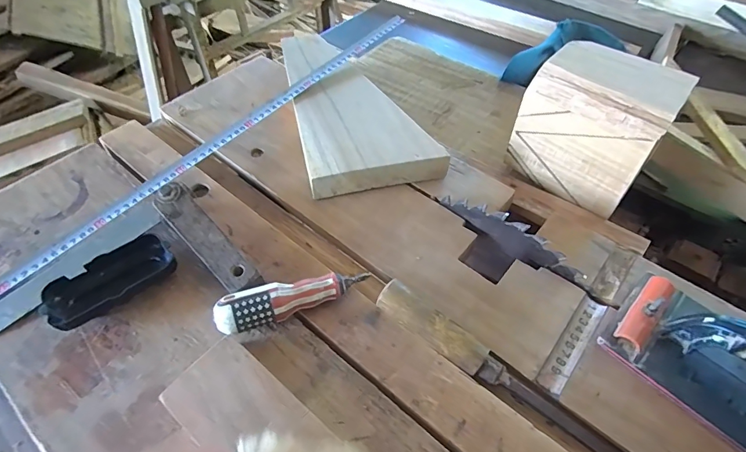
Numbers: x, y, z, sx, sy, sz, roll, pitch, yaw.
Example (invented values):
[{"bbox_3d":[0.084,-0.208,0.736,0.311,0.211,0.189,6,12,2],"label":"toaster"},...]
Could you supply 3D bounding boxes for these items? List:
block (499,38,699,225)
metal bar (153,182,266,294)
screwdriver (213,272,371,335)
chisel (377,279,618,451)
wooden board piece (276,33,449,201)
[{"bbox_3d":[0.243,-0.114,0.462,0.141,0.122,0.097,33,58,24],"label":"block"},{"bbox_3d":[-0.165,0.010,0.402,0.034,0.006,0.150,-39,67,-19],"label":"metal bar"},{"bbox_3d":[-0.072,0.067,0.379,0.136,0.034,0.030,-18,54,-14],"label":"screwdriver"},{"bbox_3d":[0.112,0.122,0.342,0.248,0.026,0.028,29,57,21],"label":"chisel"},{"bbox_3d":[-0.029,-0.168,0.563,0.157,0.049,0.311,-10,50,-11],"label":"wooden board piece"}]

